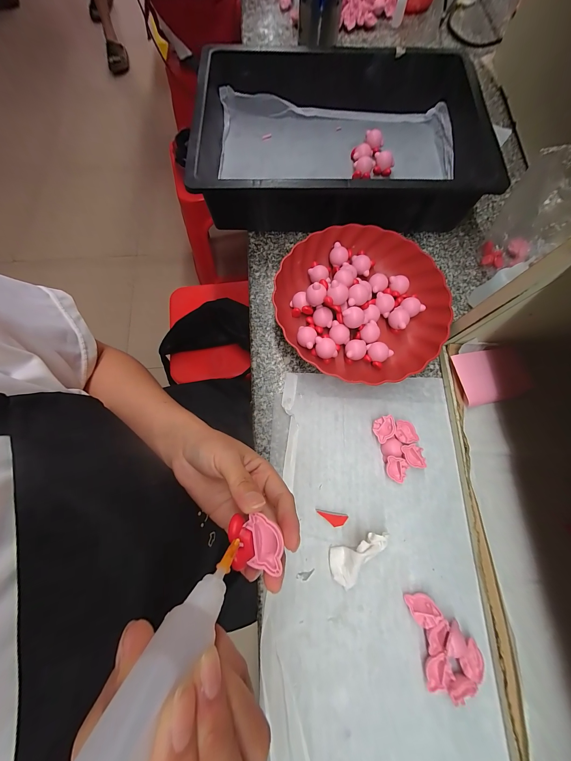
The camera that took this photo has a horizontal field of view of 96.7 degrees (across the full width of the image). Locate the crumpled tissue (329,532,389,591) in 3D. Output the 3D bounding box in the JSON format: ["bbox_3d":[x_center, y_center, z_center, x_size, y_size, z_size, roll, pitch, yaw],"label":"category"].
[{"bbox_3d":[0.089,0.210,0.297,0.075,0.026,0.040,-23,77,-7],"label":"crumpled tissue"}]

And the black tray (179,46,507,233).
[{"bbox_3d":[0.087,-0.388,0.422,0.442,0.099,0.301,0,75,-1],"label":"black tray"}]

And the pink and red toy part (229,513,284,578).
[{"bbox_3d":[-0.018,0.103,0.161,0.032,0.012,0.032,-3,75,-2],"label":"pink and red toy part"}]

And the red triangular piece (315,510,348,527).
[{"bbox_3d":[0.057,0.173,0.316,0.038,0.006,0.015,9,75,1],"label":"red triangular piece"}]

